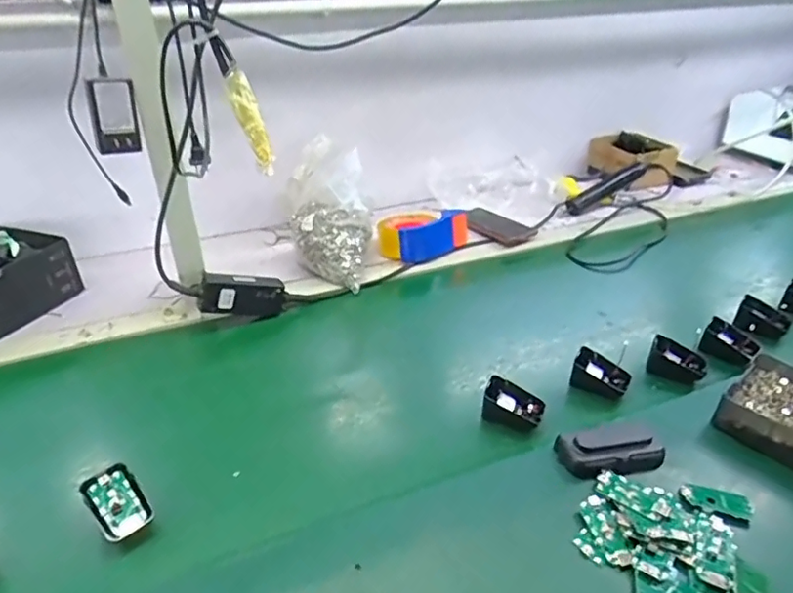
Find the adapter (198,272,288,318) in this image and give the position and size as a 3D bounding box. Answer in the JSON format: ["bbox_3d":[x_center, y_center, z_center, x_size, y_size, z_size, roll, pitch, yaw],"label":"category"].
[{"bbox_3d":[-0.212,-0.003,0.799,0.128,0.057,0.030,6,23,-39],"label":"adapter"}]

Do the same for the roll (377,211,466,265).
[{"bbox_3d":[0.034,-0.116,0.980,0.138,0.060,0.098,-19,37,-29],"label":"roll"}]

